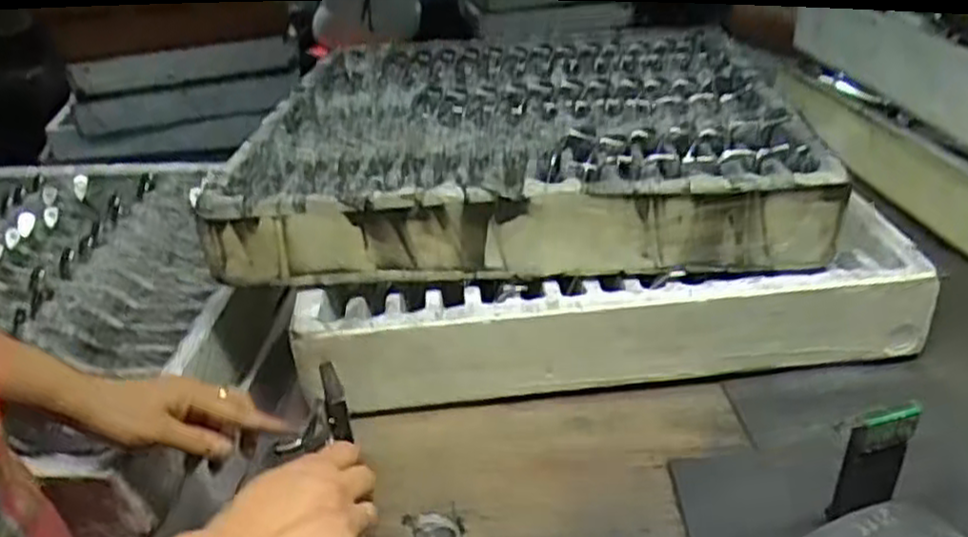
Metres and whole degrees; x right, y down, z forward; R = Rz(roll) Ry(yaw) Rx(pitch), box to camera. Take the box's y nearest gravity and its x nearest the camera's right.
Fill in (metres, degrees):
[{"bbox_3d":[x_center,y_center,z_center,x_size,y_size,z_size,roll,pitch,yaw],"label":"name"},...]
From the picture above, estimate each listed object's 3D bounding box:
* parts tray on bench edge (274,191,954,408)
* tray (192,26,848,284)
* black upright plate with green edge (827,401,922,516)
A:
[{"bbox_3d":[0.111,0.048,0.673,0.532,0.097,0.087,-5,29,-4],"label":"parts tray on bench edge"},{"bbox_3d":[0.044,-0.142,0.811,0.528,0.089,0.472,0,29,6],"label":"tray"},{"bbox_3d":[0.246,0.123,0.483,0.043,0.087,0.009,-4,30,-8],"label":"black upright plate with green edge"}]

